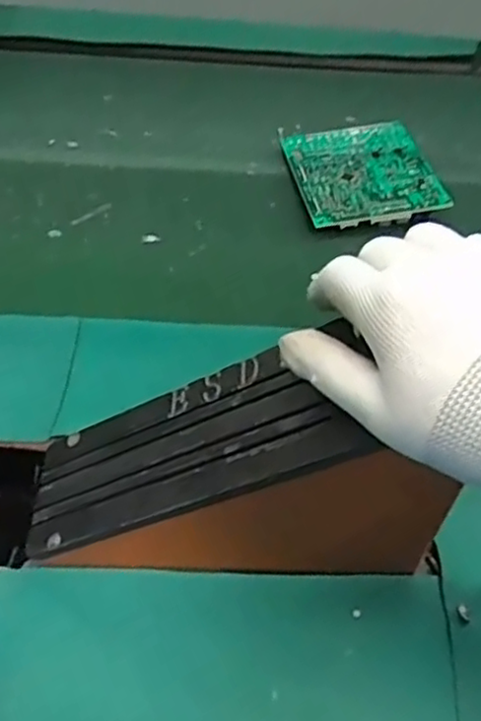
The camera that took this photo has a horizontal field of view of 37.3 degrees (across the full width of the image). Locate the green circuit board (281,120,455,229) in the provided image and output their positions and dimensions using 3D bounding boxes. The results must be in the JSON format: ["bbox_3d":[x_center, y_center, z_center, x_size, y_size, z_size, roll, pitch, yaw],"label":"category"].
[{"bbox_3d":[0.108,-0.172,0.642,0.116,0.012,0.143,-8,49,-2],"label":"green circuit board"}]

